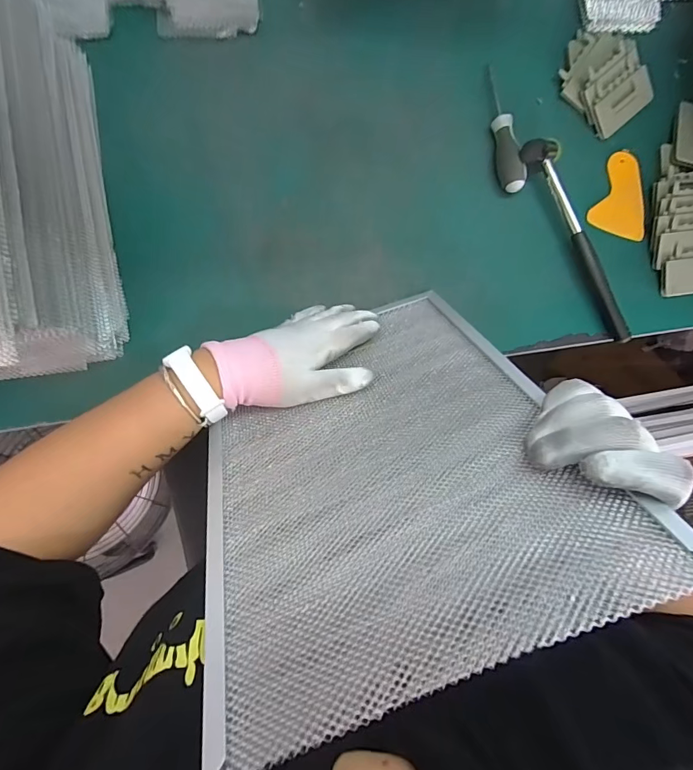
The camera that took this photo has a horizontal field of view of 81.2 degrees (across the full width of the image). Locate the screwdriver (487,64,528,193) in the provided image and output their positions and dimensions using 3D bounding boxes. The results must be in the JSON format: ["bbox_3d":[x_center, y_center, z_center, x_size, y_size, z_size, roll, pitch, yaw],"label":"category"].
[{"bbox_3d":[0.177,-0.295,0.461,0.024,0.020,0.149,-12,87,-5],"label":"screwdriver"}]

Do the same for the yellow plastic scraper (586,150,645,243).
[{"bbox_3d":[0.336,-0.227,0.486,0.065,0.010,0.100,23,85,-2],"label":"yellow plastic scraper"}]

